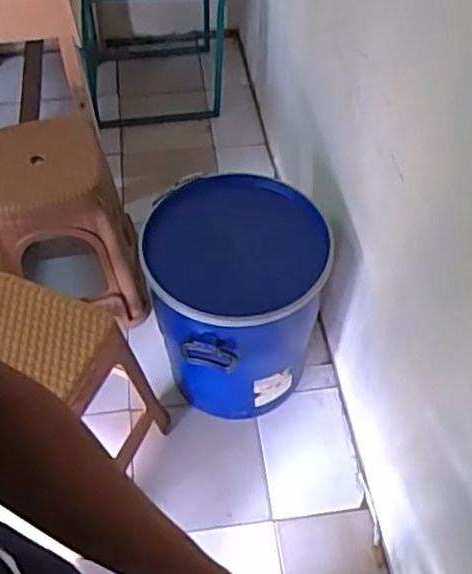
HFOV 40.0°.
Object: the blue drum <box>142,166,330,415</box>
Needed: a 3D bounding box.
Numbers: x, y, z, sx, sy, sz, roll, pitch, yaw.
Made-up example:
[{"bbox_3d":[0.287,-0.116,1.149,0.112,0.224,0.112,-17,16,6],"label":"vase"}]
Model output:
[{"bbox_3d":[-0.002,0.034,1.419,0.336,0.442,0.349,0,55,0],"label":"blue drum"}]

